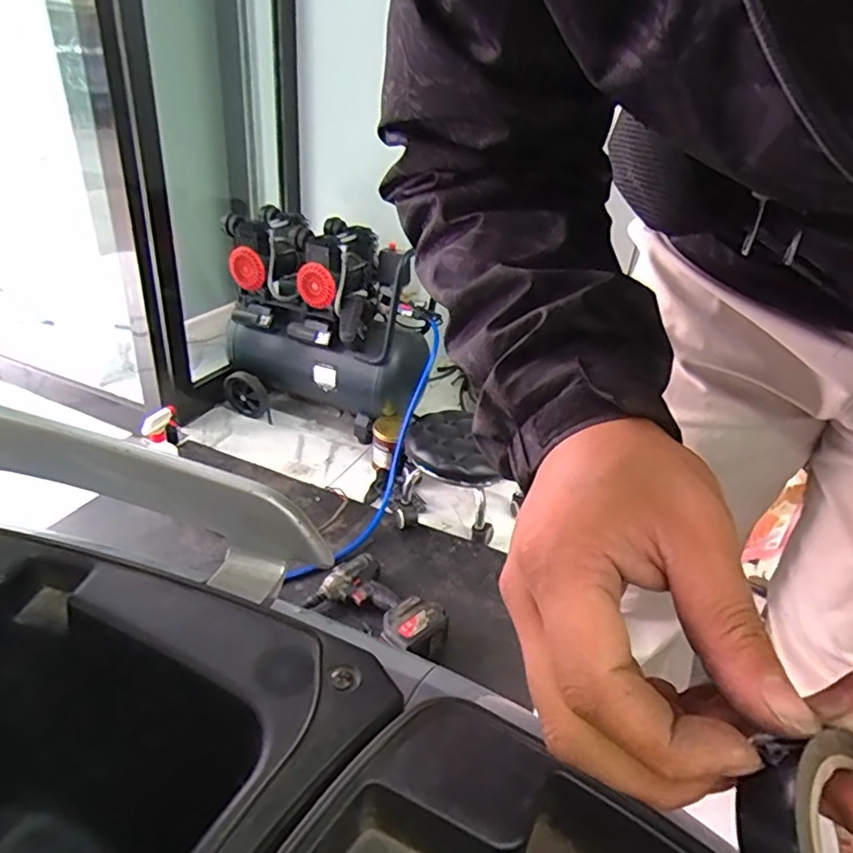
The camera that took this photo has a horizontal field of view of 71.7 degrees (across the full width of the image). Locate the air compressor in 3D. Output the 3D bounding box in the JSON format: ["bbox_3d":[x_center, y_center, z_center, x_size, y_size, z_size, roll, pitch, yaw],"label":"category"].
[{"bbox_3d":[-0.295,-0.286,1.678,0.589,0.502,0.264,14,31,14],"label":"air compressor"}]

